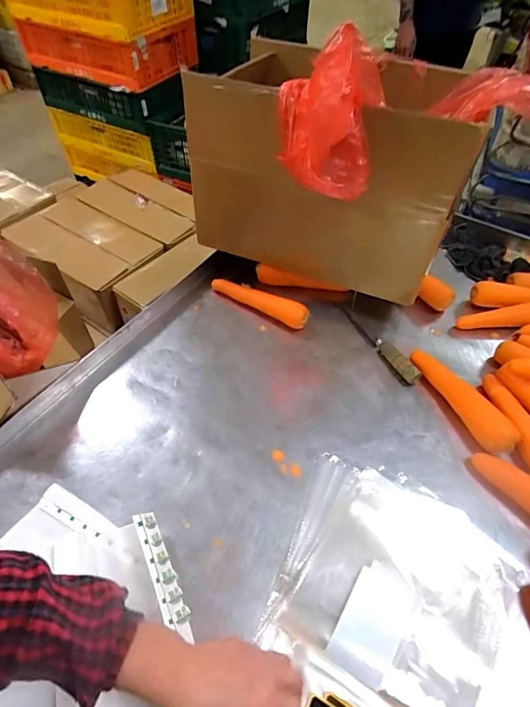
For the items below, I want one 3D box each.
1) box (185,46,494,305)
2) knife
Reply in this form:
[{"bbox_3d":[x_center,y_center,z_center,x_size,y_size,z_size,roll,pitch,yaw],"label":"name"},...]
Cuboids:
[{"bbox_3d":[0.122,-0.320,0.677,0.400,0.262,0.285,23,56,16],"label":"box"},{"bbox_3d":[0.196,-0.021,0.705,0.021,0.028,0.193,-27,57,-18],"label":"knife"}]

